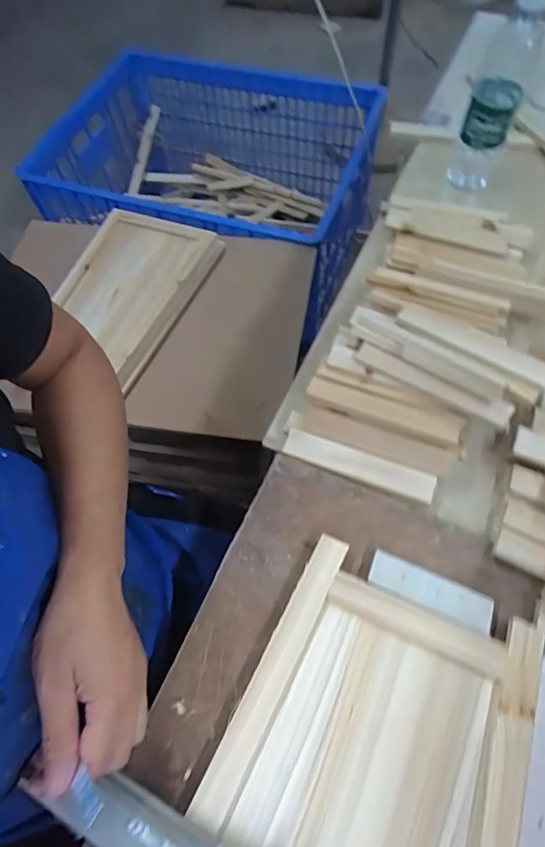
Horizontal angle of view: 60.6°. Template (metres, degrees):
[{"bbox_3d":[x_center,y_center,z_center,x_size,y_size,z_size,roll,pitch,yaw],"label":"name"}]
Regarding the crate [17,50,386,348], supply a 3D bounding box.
[{"bbox_3d":[-0.188,-0.669,1.392,0.892,0.401,0.672,20,66,11],"label":"crate"}]

